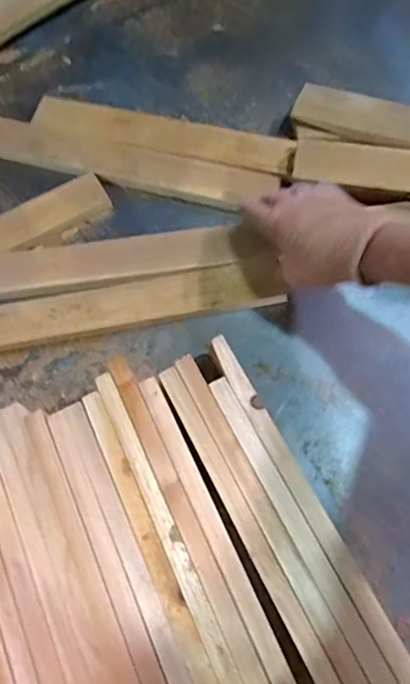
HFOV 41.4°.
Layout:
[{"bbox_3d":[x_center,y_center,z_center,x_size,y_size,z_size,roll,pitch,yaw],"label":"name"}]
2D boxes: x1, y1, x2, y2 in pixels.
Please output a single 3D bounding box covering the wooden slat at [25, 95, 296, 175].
[{"bbox_3d":[-0.055,-0.260,0.689,0.332,0.030,0.055,15,70,11],"label":"wooden slat"}]

